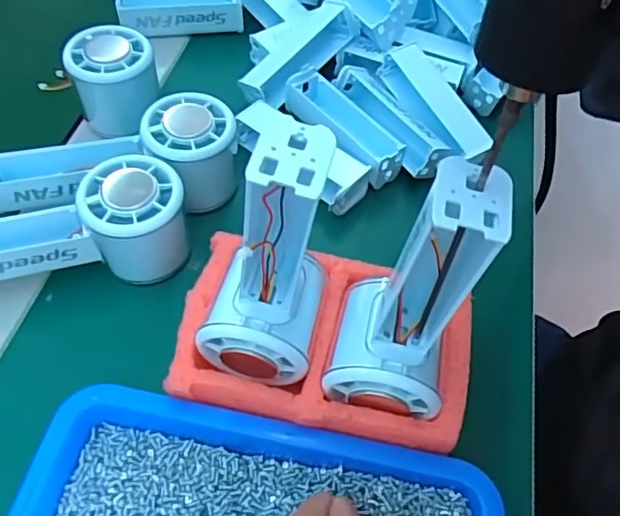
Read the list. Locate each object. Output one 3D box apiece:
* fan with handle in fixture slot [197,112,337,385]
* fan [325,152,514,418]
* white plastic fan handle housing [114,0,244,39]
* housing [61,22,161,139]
[{"bbox_3d":[-0.021,0.006,0.246,0.053,0.149,0.055,12,56,4],"label":"fan with handle in fixture slot"},{"bbox_3d":[0.039,0.021,0.240,0.047,0.146,0.057,10,56,3],"label":"fan"},{"bbox_3d":[-0.108,-0.207,0.470,0.099,0.032,0.023,-7,57,-9],"label":"white plastic fan handle housing"},{"bbox_3d":[-0.135,-0.123,0.392,0.057,0.053,0.059,-16,59,-14],"label":"housing"}]

